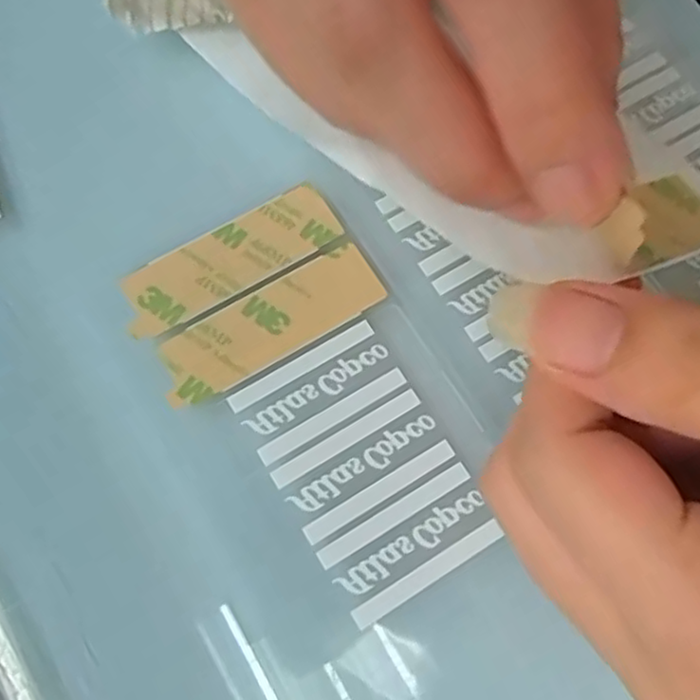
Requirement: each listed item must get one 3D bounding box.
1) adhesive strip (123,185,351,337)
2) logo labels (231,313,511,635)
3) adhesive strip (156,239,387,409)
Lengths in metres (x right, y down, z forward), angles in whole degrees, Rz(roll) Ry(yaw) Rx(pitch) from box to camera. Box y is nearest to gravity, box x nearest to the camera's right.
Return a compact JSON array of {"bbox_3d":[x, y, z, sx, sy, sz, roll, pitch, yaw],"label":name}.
[{"bbox_3d":[-0.032,-0.025,0.189,0.061,0.004,0.020,-30,74,-12],"label":"adhesive strip"},{"bbox_3d":[0.003,0.028,0.172,0.041,0.004,0.064,-29,74,-12],"label":"logo labels"},{"bbox_3d":[-0.021,-0.008,0.183,0.061,0.004,0.020,-31,74,-12],"label":"adhesive strip"}]

